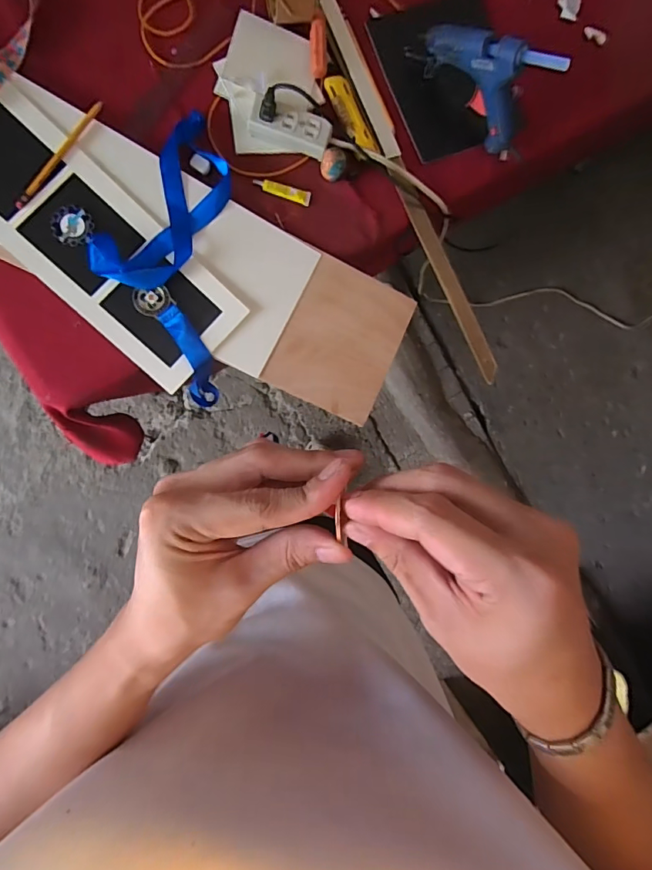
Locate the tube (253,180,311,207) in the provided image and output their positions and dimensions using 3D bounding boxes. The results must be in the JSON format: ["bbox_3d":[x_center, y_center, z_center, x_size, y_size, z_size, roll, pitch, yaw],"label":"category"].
[{"bbox_3d":[-0.060,-0.338,0.635,0.077,0.007,0.018,13,88,-10],"label":"tube"}]

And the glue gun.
[{"bbox_3d":[0.204,-0.480,0.596,0.193,0.142,0.034,41,84,-8],"label":"glue gun"}]

